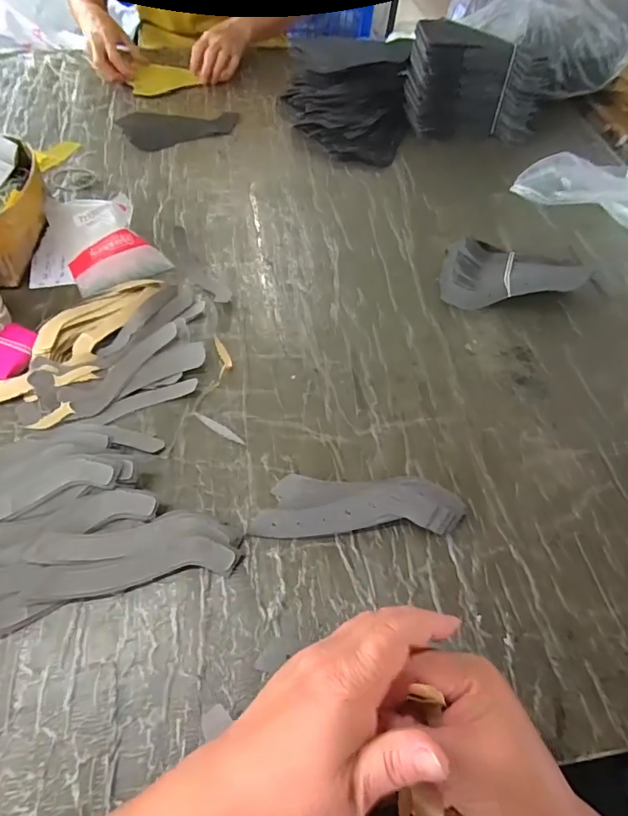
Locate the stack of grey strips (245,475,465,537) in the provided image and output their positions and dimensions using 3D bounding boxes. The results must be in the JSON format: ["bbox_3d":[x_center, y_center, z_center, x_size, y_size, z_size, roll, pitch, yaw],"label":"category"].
[{"bbox_3d":[0.042,0.089,0.453,0.192,0.025,0.059,1,56,-2],"label":"stack of grey strips"}]

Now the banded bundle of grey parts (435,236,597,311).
[{"bbox_3d":[0.250,-0.178,0.634,0.182,0.044,0.097,-10,57,-9],"label":"banded bundle of grey parts"}]

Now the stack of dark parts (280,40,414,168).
[{"bbox_3d":[0.057,-0.546,0.842,0.220,0.096,0.269,6,56,1],"label":"stack of dark parts"}]

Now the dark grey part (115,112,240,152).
[{"bbox_3d":[-0.232,-0.498,0.845,0.194,0.005,0.119,-23,60,-18],"label":"dark grey part"}]

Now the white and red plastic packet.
[{"bbox_3d":[-0.279,-0.236,0.642,0.114,0.046,0.180,-23,60,-18],"label":"white and red plastic packet"}]

